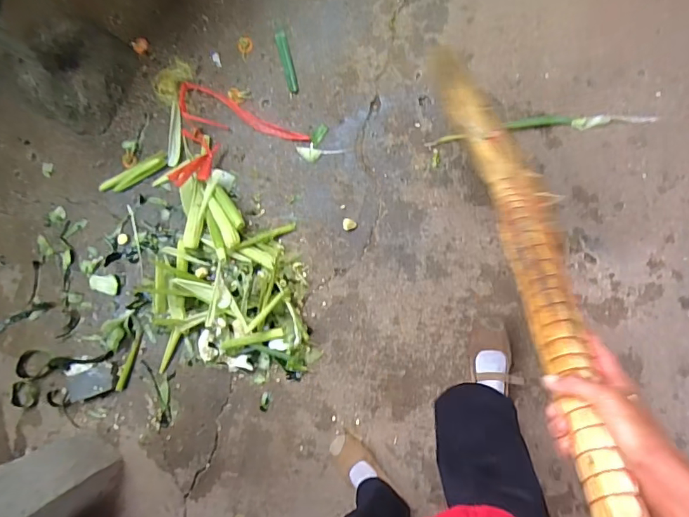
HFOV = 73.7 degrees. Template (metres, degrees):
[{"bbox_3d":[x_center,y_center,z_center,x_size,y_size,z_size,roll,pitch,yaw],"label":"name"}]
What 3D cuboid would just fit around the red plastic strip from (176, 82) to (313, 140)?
[{"bbox_3d":[-0.267,-0.357,1.183,0.365,0.019,0.090,22,92,9],"label":"red plastic strip"}]

